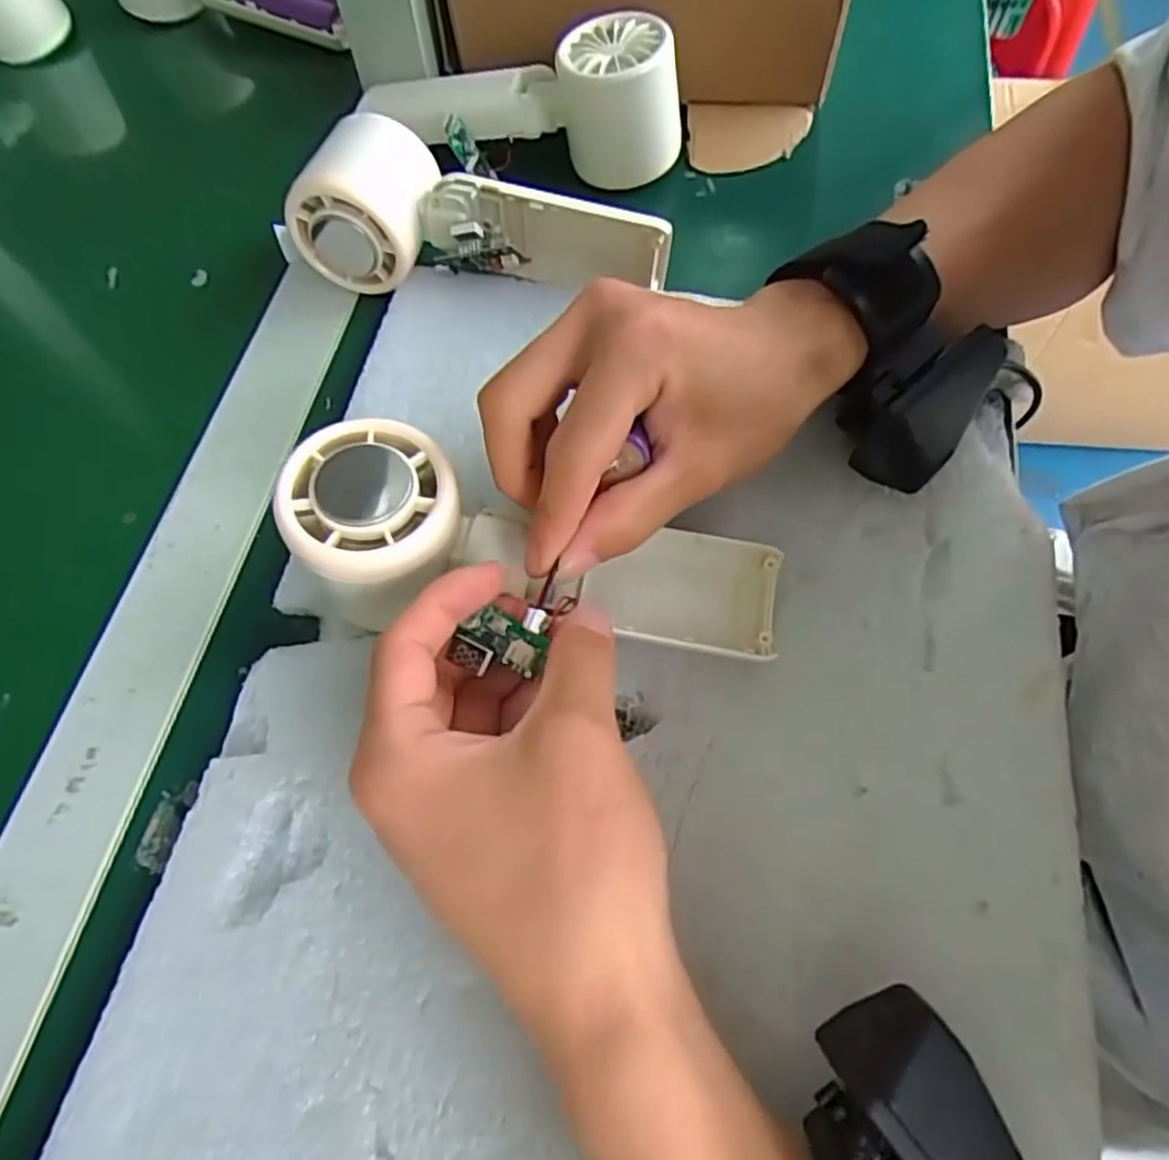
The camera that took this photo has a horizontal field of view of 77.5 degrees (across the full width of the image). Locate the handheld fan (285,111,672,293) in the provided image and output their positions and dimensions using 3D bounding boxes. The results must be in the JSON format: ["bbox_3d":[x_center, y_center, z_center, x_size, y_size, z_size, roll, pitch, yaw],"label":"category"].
[{"bbox_3d":[-0.045,-0.165,0.336,0.164,0.050,0.052,4,64,-9],"label":"handheld fan"}]

